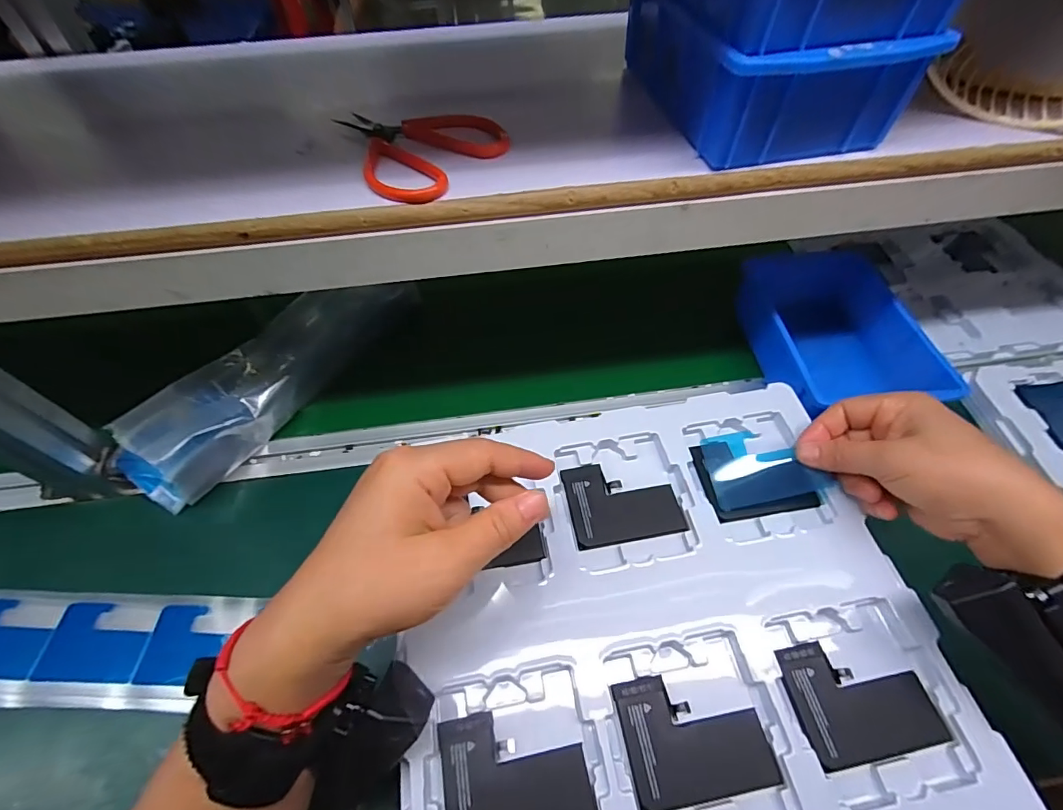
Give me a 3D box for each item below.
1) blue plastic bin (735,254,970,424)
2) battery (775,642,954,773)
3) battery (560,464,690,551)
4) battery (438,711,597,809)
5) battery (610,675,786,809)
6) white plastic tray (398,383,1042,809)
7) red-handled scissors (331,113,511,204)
[{"bbox_3d":[0.296,-0.078,0.478,0.137,0.061,0.216,-4,54,-1],"label":"blue plastic bin"},{"bbox_3d":[0.187,0.165,0.269,0.076,0.005,0.058,-9,54,-4],"label":"battery"},{"bbox_3d":[0.064,0.068,0.337,0.077,0.006,0.059,-9,55,-5],"label":"battery"},{"bbox_3d":[-0.009,0.197,0.254,0.075,0.006,0.058,-11,55,-6],"label":"battery"},{"bbox_3d":[0.089,0.181,0.261,0.076,0.004,0.059,-9,54,-5],"label":"battery"},{"bbox_3d":[0.078,0.123,0.296,0.306,0.019,0.269,-9,54,-5],"label":"white plastic tray"},{"bbox_3d":[-0.085,-0.177,0.320,0.115,0.010,0.094,32,61,23],"label":"red-handled scissors"}]

